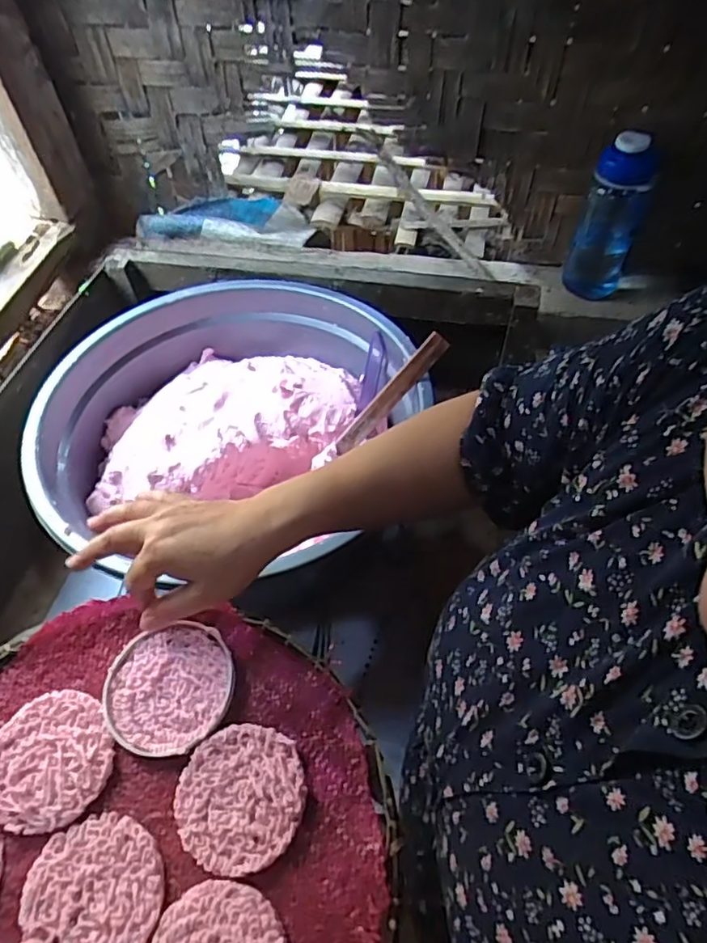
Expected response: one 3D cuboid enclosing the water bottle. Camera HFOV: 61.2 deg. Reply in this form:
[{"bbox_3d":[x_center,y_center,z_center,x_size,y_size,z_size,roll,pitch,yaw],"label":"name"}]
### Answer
[{"bbox_3d":[0.317,-0.315,0.745,0.068,0.198,0.059,13,55,12],"label":"water bottle"}]

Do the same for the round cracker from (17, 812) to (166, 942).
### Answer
[{"bbox_3d":[-0.151,0.245,0.346,0.077,0.004,0.078,-1,53,2],"label":"round cracker"}]

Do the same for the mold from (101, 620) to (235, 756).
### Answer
[{"bbox_3d":[-0.127,0.148,0.410,0.089,0.016,0.084,-5,50,-2],"label":"mold"}]

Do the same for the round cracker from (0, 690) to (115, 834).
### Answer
[{"bbox_3d":[-0.197,0.184,0.387,0.077,0.006,0.080,-1,53,2],"label":"round cracker"}]

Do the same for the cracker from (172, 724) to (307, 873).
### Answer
[{"bbox_3d":[-0.070,0.201,0.372,0.077,0.009,0.080,-1,53,2],"label":"cracker"}]

